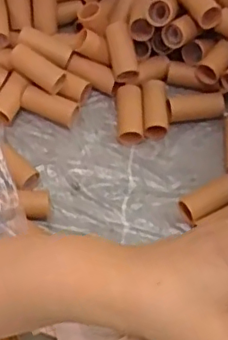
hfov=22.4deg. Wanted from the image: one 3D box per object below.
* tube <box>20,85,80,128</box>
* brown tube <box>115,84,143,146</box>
[{"bbox_3d":[-0.052,-0.053,0.471,0.046,0.017,0.016,19,61,9],"label":"tube"},{"bbox_3d":[0.012,-0.046,0.472,0.020,0.018,0.048,-2,60,-3],"label":"brown tube"}]

